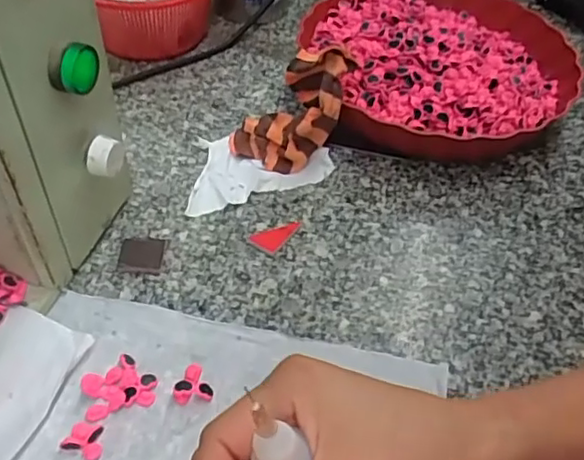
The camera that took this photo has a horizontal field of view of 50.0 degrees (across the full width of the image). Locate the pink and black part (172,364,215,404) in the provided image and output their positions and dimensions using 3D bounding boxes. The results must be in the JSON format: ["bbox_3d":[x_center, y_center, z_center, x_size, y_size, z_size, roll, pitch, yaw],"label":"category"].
[{"bbox_3d":[-0.057,0.092,0.373,0.021,0.010,0.026,18,49,11],"label":"pink and black part"}]

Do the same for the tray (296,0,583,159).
[{"bbox_3d":[0.131,-0.151,0.575,0.240,0.056,0.237,-13,51,-17],"label":"tray"}]

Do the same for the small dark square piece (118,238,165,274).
[{"bbox_3d":[-0.105,0.016,0.435,0.028,0.008,0.030,3,48,-3],"label":"small dark square piece"}]

